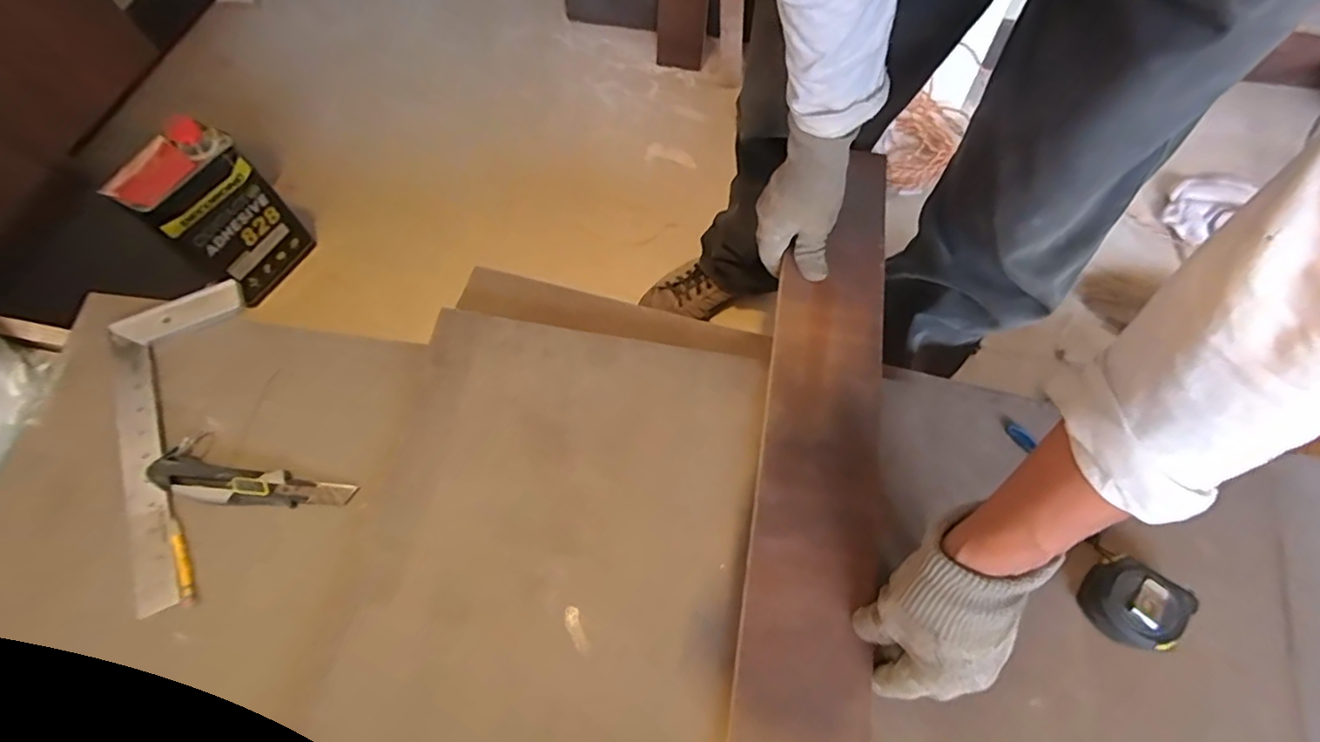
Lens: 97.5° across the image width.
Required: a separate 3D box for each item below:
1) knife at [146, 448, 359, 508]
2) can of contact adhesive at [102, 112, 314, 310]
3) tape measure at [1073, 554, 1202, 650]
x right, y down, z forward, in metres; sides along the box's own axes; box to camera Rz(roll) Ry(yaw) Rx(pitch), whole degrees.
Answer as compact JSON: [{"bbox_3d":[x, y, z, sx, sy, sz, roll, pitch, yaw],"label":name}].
[{"bbox_3d":[-0.382,0.107,0.537,0.184,0.016,0.037,9,63,5],"label":"knife"},{"bbox_3d":[-0.734,-0.254,0.964,0.104,0.247,0.182,21,65,11],"label":"can of contact adhesive"},{"bbox_3d":[0.381,0.190,0.468,0.066,0.042,0.064,34,68,17],"label":"tape measure"}]

